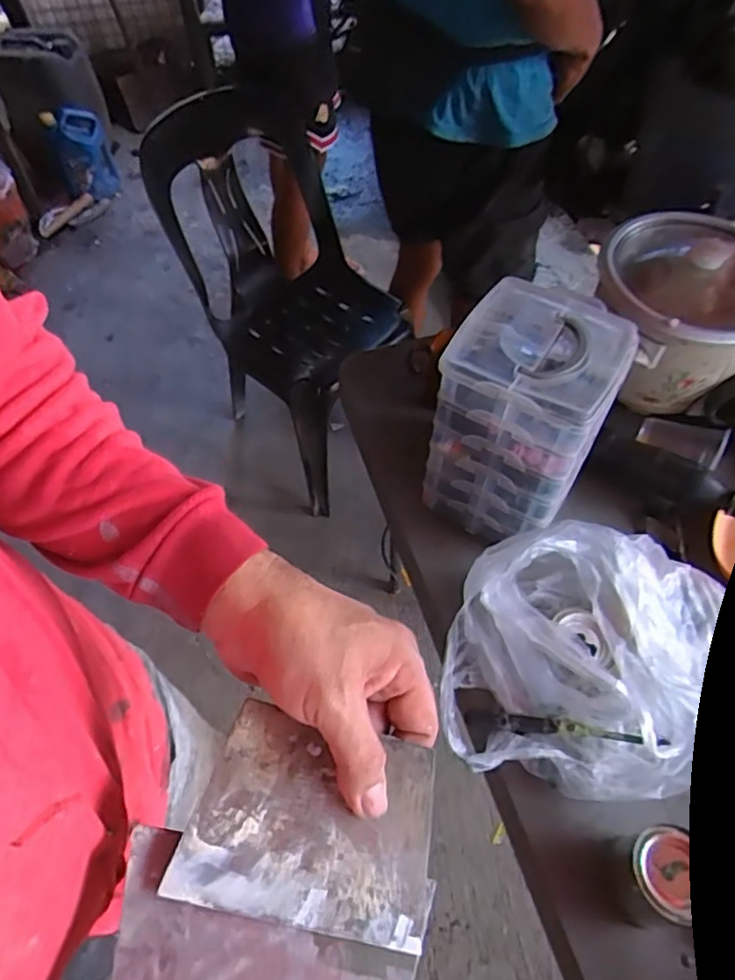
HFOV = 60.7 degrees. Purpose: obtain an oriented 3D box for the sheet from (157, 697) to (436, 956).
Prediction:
[{"bbox_3d":[-0.024,0.161,0.303,0.117,0.004,0.086,19,67,-9],"label":"sheet"}]

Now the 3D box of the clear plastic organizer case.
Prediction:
[{"bbox_3d":[0.169,-0.082,0.679,0.158,0.211,0.176,29,62,20],"label":"clear plastic organizer case"}]

